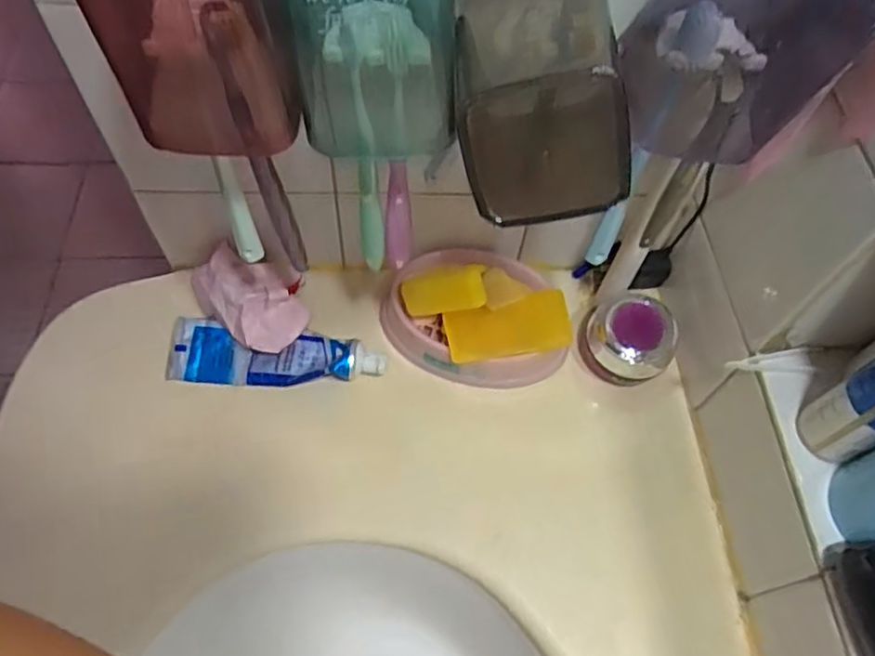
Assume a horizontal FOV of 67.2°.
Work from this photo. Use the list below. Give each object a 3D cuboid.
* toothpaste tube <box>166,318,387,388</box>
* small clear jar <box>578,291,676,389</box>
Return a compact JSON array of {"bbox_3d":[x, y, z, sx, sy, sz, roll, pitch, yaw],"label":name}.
[{"bbox_3d":[-0.128,0.019,0.524,0.170,0.029,0.049,3,60,-1],"label":"toothpaste tube"},{"bbox_3d":[0.152,0.010,0.525,0.063,0.056,0.071,-40,69,-22],"label":"small clear jar"}]

